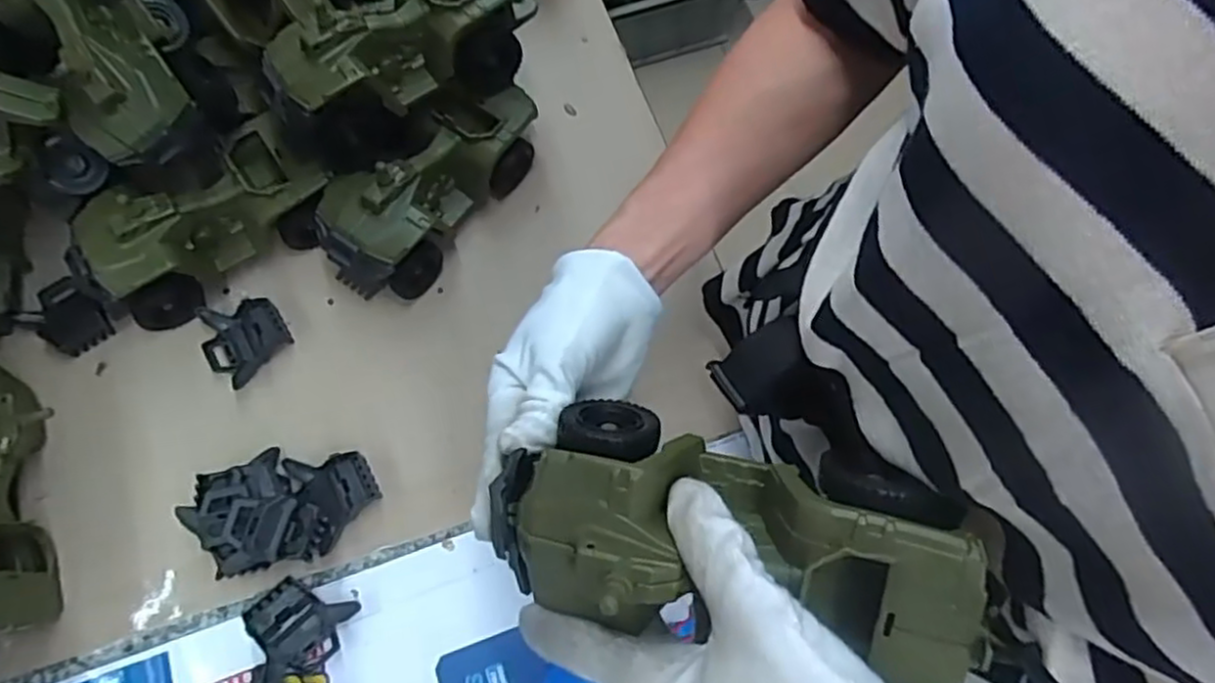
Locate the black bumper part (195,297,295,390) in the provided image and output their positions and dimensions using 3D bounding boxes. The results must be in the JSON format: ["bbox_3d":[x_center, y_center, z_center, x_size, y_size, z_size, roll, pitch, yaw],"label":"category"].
[{"bbox_3d":[-0.265,-0.006,0.530,0.056,0.015,0.061,-38,75,-15],"label":"black bumper part"}]

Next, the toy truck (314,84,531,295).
[{"bbox_3d":[-0.132,-0.115,0.546,0.082,0.080,0.182,33,71,10],"label":"toy truck"}]

